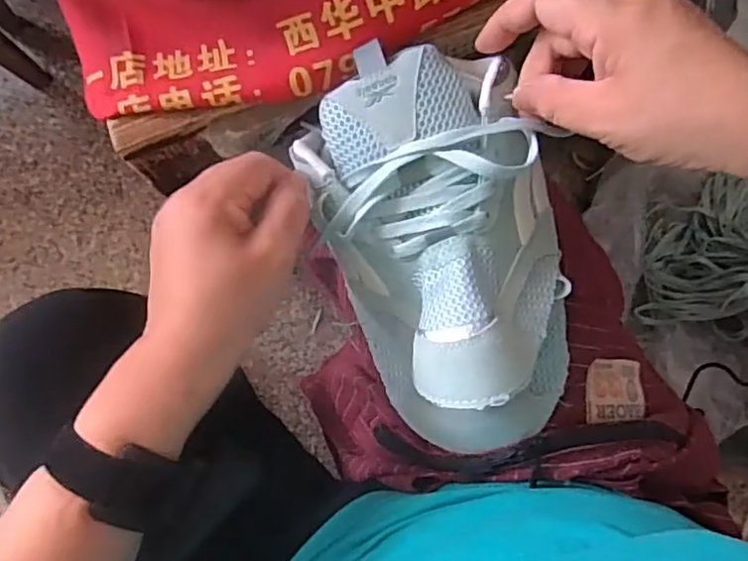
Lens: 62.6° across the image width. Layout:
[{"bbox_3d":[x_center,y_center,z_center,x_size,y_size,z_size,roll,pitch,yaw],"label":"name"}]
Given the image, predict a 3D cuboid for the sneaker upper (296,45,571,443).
[{"bbox_3d":[0.043,-0.012,0.352,0.125,0.091,0.214,-23,85,-4],"label":"sneaker upper"}]

